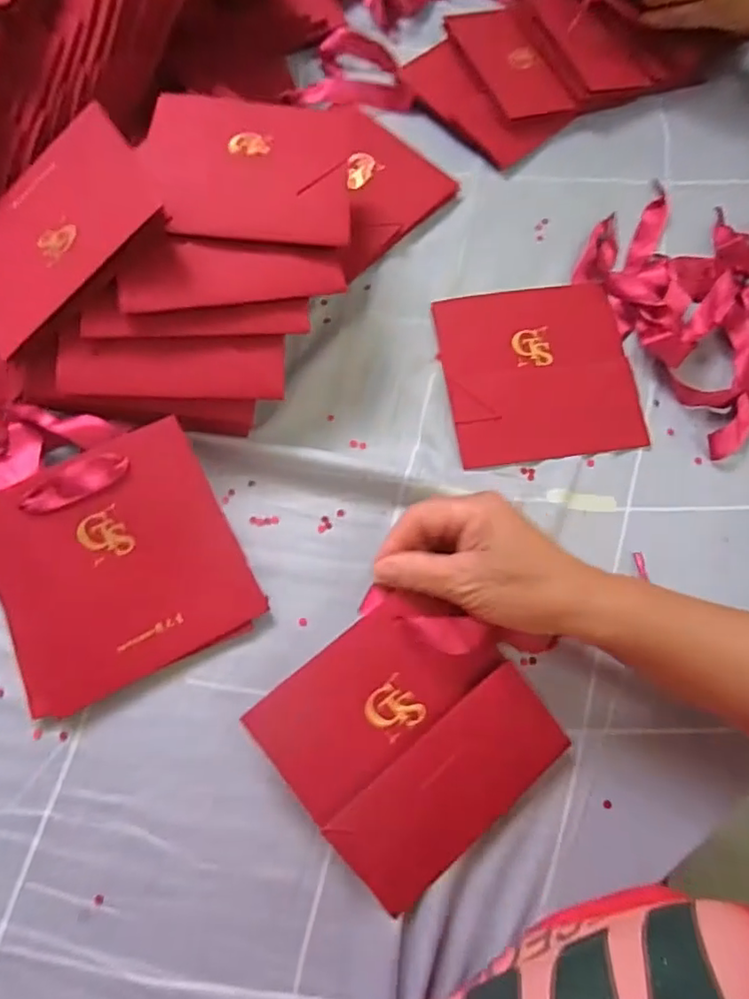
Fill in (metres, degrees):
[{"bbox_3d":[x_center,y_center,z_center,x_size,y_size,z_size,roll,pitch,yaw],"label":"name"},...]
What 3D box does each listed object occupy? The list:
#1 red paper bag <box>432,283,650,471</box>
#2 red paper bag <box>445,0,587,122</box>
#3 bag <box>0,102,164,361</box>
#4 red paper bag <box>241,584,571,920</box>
[{"bbox_3d":[0.122,-0.096,0.432,0.135,0.004,0.137,-9,74,-3],"label":"red paper bag"},{"bbox_3d":[0.125,-0.399,0.521,0.080,0.006,0.138,-18,73,-7],"label":"red paper bag"},{"bbox_3d":[-0.207,-0.179,0.374,0.137,0.008,0.130,-40,65,3],"label":"bag"},{"bbox_3d":[0.028,0.131,0.327,0.145,0.020,0.143,-38,94,-10],"label":"red paper bag"}]

